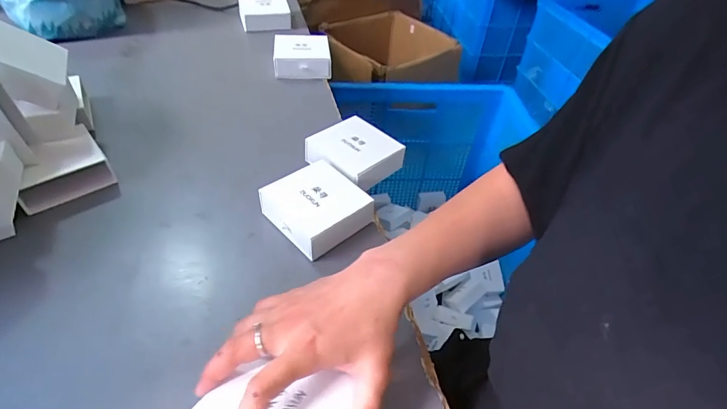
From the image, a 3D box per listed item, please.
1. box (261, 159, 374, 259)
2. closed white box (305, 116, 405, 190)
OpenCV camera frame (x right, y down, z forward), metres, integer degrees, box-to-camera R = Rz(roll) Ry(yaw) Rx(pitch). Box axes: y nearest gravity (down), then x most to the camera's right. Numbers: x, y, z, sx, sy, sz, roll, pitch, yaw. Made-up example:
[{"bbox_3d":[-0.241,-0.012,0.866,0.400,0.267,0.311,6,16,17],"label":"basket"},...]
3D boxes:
[{"bbox_3d":[-0.053,0.004,0.470,0.093,0.041,0.094,-32,55,-31],"label":"box"},{"bbox_3d":[-0.013,-0.066,0.536,0.095,0.036,0.097,35,52,27],"label":"closed white box"}]

